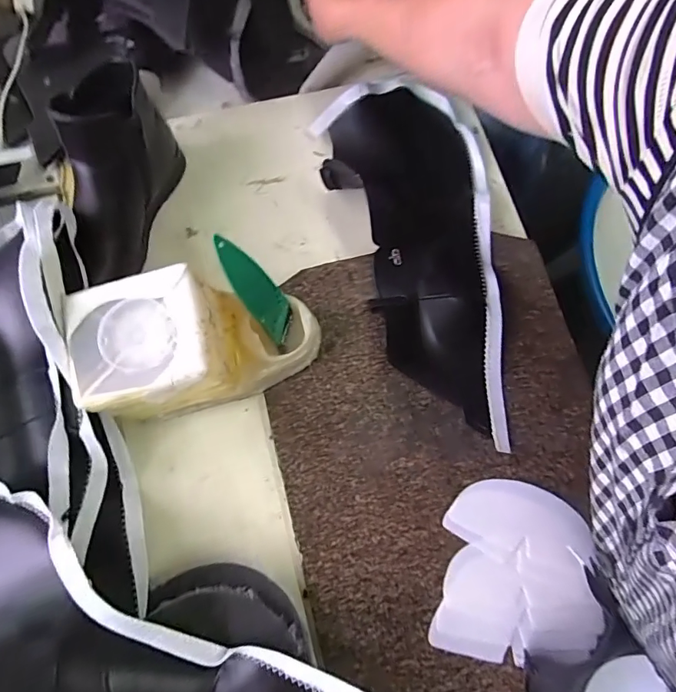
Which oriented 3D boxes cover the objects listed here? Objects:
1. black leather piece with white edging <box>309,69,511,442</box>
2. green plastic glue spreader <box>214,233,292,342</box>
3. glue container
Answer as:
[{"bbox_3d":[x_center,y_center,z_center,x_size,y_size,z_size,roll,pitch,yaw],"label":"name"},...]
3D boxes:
[{"bbox_3d":[0.086,-0.121,0.512,0.188,0.035,0.428,-1,73,-4],"label":"black leather piece with white edging"},{"bbox_3d":[-0.076,-0.052,0.414,0.006,0.122,0.040,14,66,38],"label":"green plastic glue spreader"},{"bbox_3d":[-0.124,-0.002,0.430,0.202,0.123,0.107,-14,76,-6],"label":"glue container"}]

